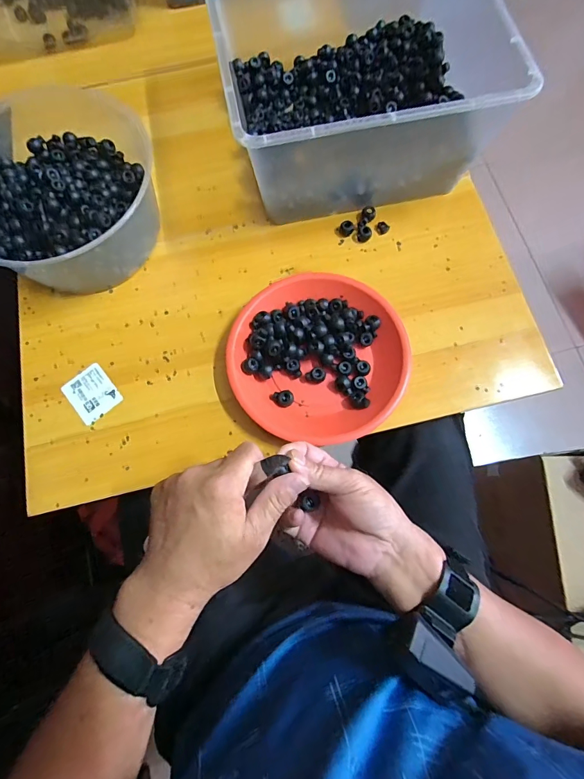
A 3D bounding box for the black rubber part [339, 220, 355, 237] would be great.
[{"bbox_3d":[0.070,-0.207,0.496,0.018,0.007,0.018,0,76,1],"label":"black rubber part"}]

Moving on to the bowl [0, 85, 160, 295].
[{"bbox_3d":[-0.268,-0.244,0.468,0.214,0.103,0.234,-4,76,0],"label":"bowl"}]

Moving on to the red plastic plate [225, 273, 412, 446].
[{"bbox_3d":[0.027,-0.037,0.439,0.190,0.030,0.195,0,76,1],"label":"red plastic plate"}]

